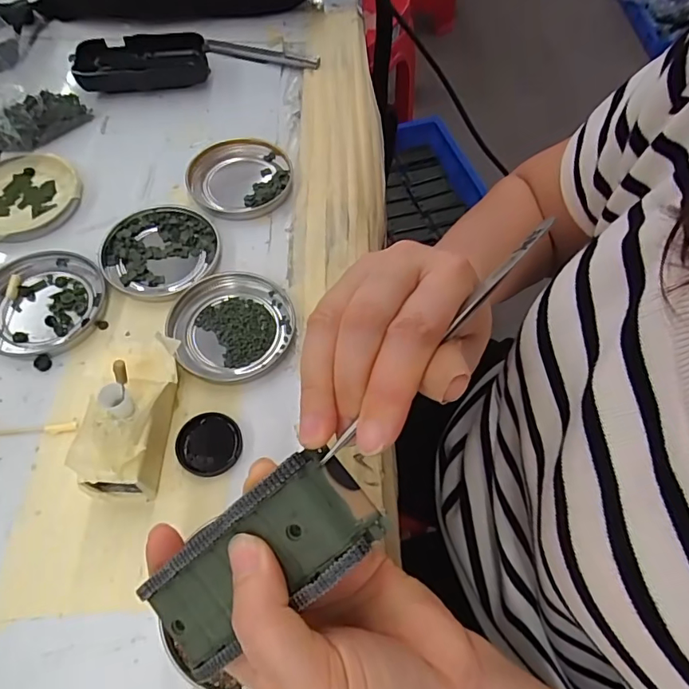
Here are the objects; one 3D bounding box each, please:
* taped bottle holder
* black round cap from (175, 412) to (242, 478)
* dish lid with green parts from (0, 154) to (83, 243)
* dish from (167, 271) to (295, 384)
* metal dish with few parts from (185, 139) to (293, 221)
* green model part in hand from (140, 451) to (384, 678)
[{"bbox_3d":[-0.114,0.038,0.273,0.044,0.040,0.089,8,61,2],"label":"taped bottle holder"},{"bbox_3d":[-0.077,0.056,0.283,0.035,0.007,0.035,1,61,-2],"label":"black round cap"},{"bbox_3d":[-0.238,-0.110,0.368,0.078,0.006,0.081,1,61,-2],"label":"dish lid with green parts"},{"bbox_3d":[-0.071,-0.014,0.319,0.076,0.014,0.075,1,61,-2],"label":"dish"},{"bbox_3d":[-0.080,-0.128,0.386,0.078,0.008,0.077,1,61,-2],"label":"metal dish with few parts"},{"bbox_3d":[-0.034,0.082,0.185,0.094,0.024,0.043,-39,66,12],"label":"green model part in hand"}]

